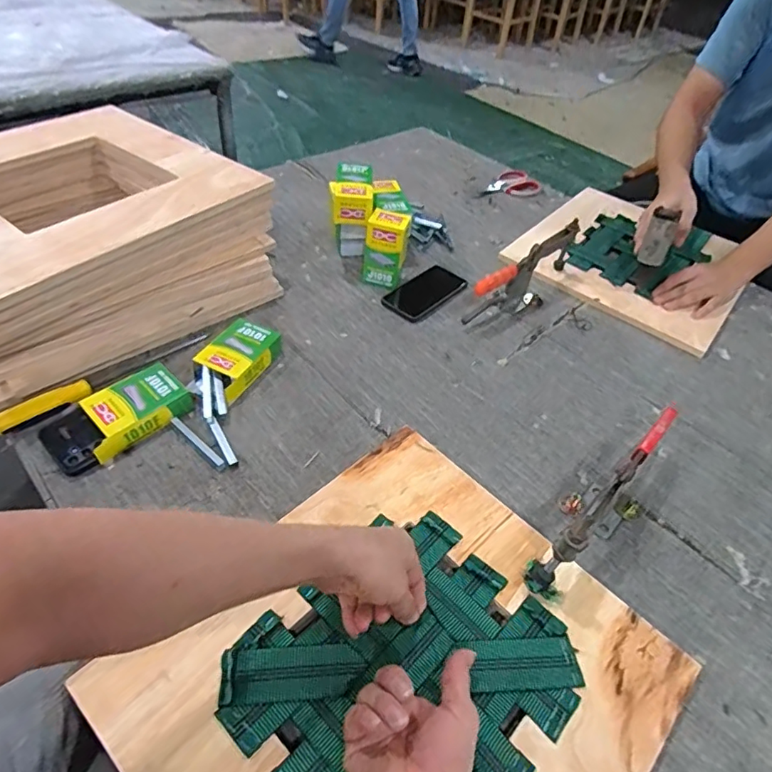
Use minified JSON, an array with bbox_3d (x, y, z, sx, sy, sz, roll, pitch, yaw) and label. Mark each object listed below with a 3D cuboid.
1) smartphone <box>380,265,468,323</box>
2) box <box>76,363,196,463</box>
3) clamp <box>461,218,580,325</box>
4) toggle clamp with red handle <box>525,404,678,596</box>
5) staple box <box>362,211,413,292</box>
[{"bbox_3d":[0.071,-0.168,0.940,0.084,0.005,0.169,35,52,25],"label":"smartphone"},{"bbox_3d":[-0.325,0.028,0.683,0.090,0.032,0.132,36,52,26],"label":"box"},{"bbox_3d":[0.252,-0.194,0.921,0.279,0.103,0.057,-31,56,-31],"label":"clamp"},{"bbox_3d":[0.259,0.120,0.606,0.058,0.111,0.293,37,53,27],"label":"toggle clamp with red handle"},{"bbox_3d":[-0.002,-0.234,0.921,0.071,0.117,0.051,10,45,4],"label":"staple box"}]

